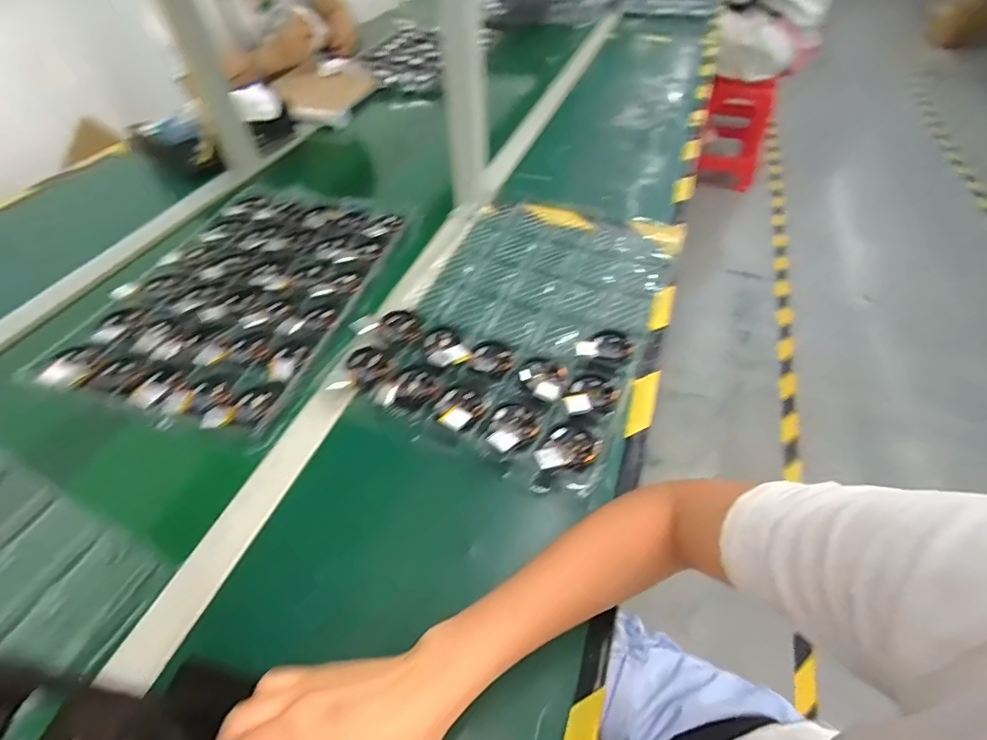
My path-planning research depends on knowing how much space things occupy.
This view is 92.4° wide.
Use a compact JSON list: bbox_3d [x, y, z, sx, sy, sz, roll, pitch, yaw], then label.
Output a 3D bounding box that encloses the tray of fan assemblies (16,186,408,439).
[{"bbox_3d":[-0.316,-0.115,0.615,0.300,0.019,0.415,12,51,11],"label":"tray of fan assemblies"}]

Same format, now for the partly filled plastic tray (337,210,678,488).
[{"bbox_3d":[0.043,-0.091,0.578,0.288,0.027,0.438,20,53,17],"label":"partly filled plastic tray"}]

